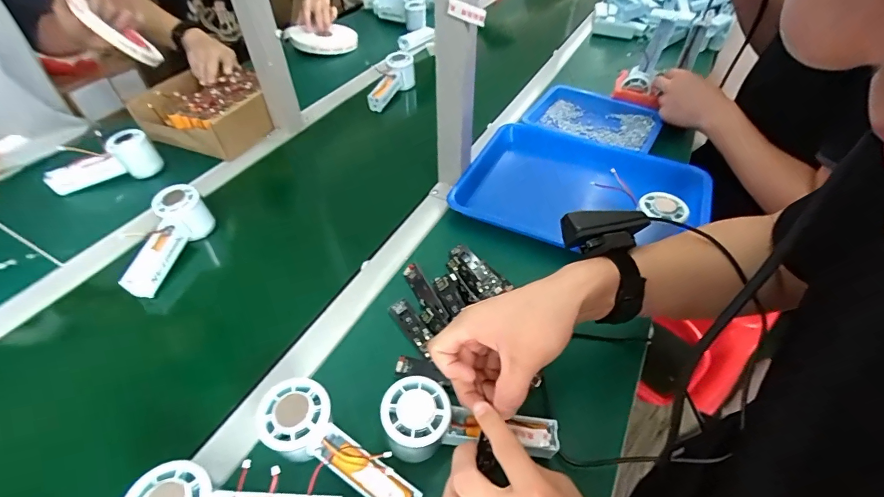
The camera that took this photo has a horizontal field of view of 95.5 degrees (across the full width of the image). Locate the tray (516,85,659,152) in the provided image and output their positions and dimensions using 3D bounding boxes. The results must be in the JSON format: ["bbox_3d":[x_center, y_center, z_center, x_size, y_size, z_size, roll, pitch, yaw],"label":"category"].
[{"bbox_3d":[0.284,-0.243,0.749,0.219,0.026,0.164,24,51,22],"label":"tray"}]

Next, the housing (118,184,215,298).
[{"bbox_3d":[-0.357,-0.007,0.524,0.050,0.059,0.147,6,61,6],"label":"housing"}]

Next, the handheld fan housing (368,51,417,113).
[{"bbox_3d":[-0.105,-0.335,0.827,0.051,0.055,0.154,19,65,18],"label":"handheld fan housing"}]

